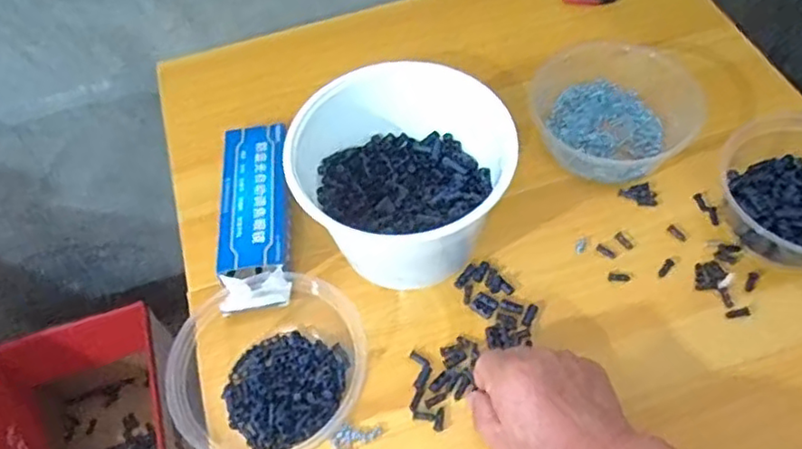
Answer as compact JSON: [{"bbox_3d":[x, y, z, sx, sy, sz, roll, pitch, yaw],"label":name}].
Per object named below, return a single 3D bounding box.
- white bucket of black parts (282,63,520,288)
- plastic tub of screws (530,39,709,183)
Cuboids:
[{"bbox_3d":[-0.001,-0.033,0.514,0.163,0.108,0.144,-29,61,-15],"label":"white bucket of black parts"},{"bbox_3d":[0.182,-0.099,0.577,0.151,0.057,0.115,27,63,18],"label":"plastic tub of screws"}]

